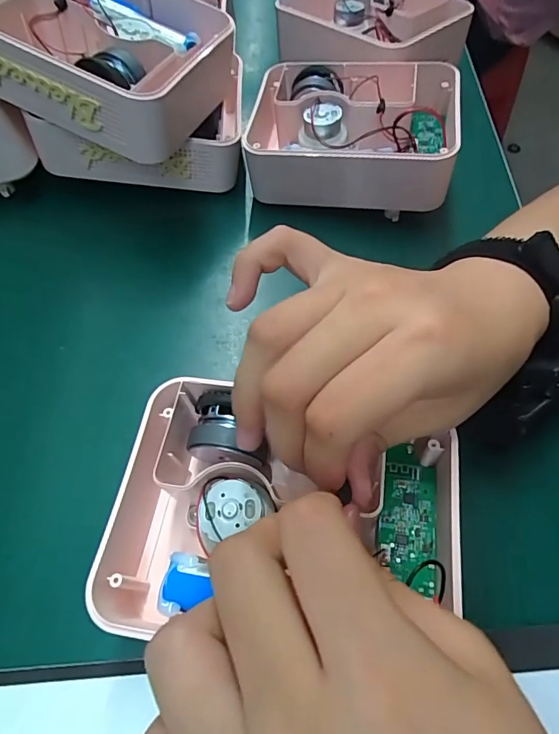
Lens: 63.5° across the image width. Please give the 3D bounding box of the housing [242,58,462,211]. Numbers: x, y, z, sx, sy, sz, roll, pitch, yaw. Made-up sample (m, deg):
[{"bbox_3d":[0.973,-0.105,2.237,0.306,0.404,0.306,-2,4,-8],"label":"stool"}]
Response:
[{"bbox_3d":[0.044,-0.156,0.298,0.133,0.044,0.098,8,63,5],"label":"housing"}]

